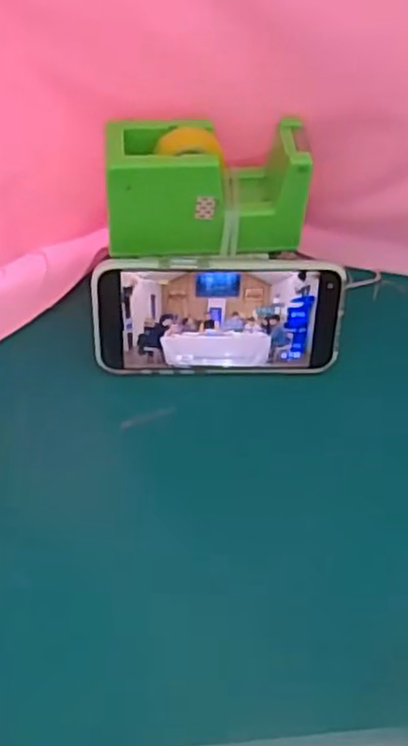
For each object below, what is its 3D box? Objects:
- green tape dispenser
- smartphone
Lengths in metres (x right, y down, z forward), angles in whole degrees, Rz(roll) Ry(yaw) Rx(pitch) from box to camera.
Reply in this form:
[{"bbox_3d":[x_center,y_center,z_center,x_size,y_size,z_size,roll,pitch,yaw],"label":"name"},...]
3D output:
[{"bbox_3d":[-0.002,-0.117,0.465,0.131,0.068,0.060,-5,54,-7],"label":"green tape dispenser"},{"bbox_3d":[0.010,-0.034,0.470,0.158,0.082,0.005,0,32,-3],"label":"smartphone"}]

